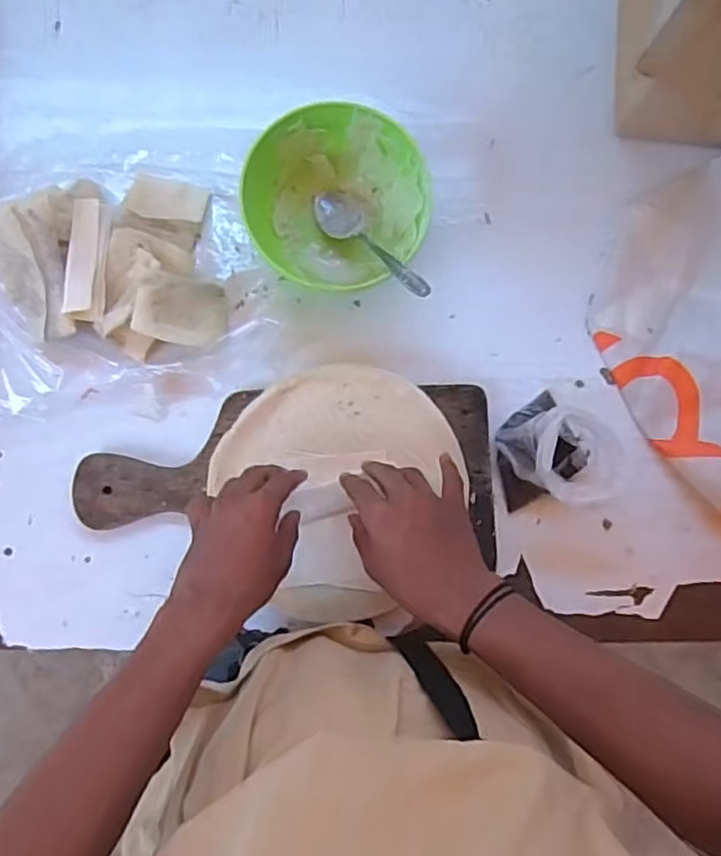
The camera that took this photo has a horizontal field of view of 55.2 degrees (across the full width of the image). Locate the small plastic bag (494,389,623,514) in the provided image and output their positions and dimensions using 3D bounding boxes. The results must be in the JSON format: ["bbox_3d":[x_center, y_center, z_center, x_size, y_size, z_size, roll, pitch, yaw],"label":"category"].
[{"bbox_3d":[0.161,0.018,0.570,0.083,0.075,0.089,-11,85,-4],"label":"small plastic bag"}]

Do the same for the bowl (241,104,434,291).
[{"bbox_3d":[-0.016,-0.182,0.579,0.145,0.075,0.139,-43,88,-5],"label":"bowl"}]

